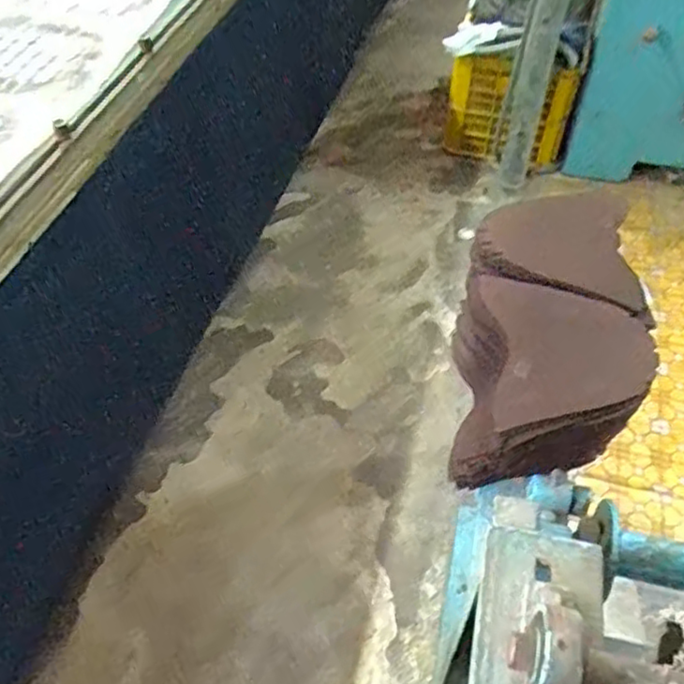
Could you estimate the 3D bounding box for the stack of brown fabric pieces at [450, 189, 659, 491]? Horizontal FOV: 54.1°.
[{"bbox_3d":[0.300,-0.020,0.964,0.254,0.140,0.442,4,50,5],"label":"stack of brown fabric pieces"}]

